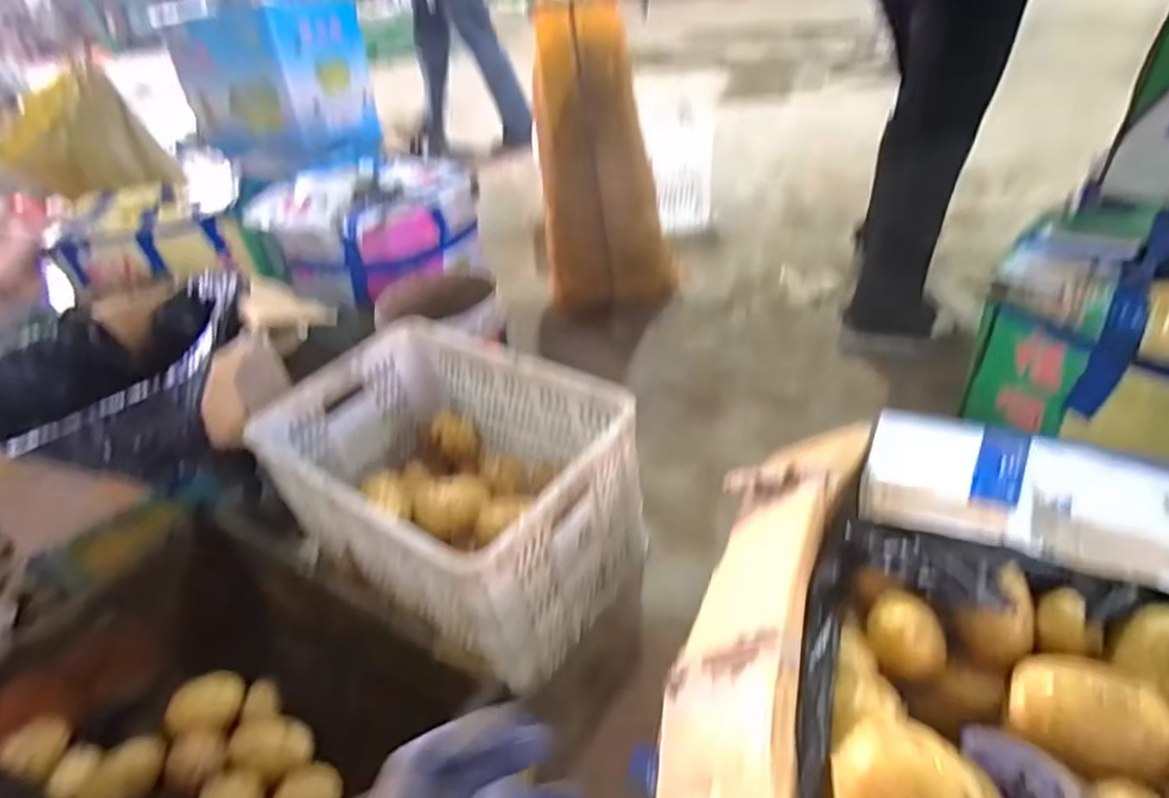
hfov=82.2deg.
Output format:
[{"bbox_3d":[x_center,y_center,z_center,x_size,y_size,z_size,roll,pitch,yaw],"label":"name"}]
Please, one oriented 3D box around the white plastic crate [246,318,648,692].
[{"bbox_3d":[-0.195,0.135,1.033,0.506,0.283,0.371,24,48,34],"label":"white plastic crate"}]

